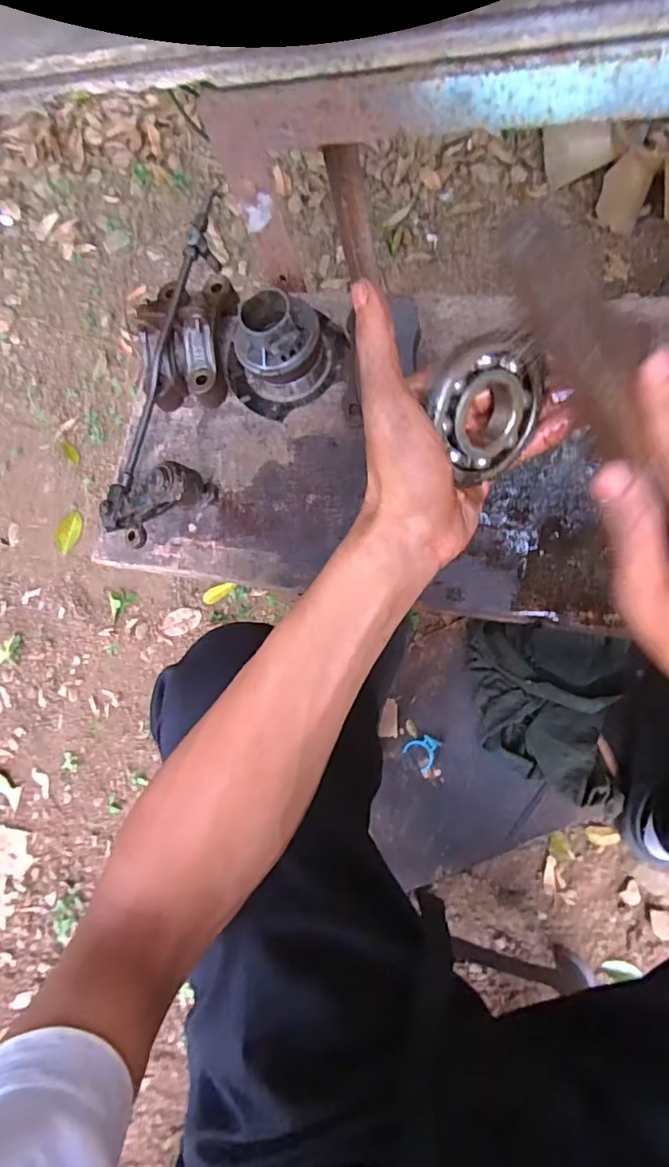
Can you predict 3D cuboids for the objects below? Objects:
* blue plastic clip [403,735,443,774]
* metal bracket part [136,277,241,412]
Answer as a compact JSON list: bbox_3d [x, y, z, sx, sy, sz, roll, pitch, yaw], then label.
[{"bbox_3d":[0.135,0.250,0.803,0.048,0.006,0.050,43,89,15],"label":"blue plastic clip"},{"bbox_3d":[-0.134,-0.228,0.495,0.078,0.062,0.114,-2,79,9],"label":"metal bracket part"}]

